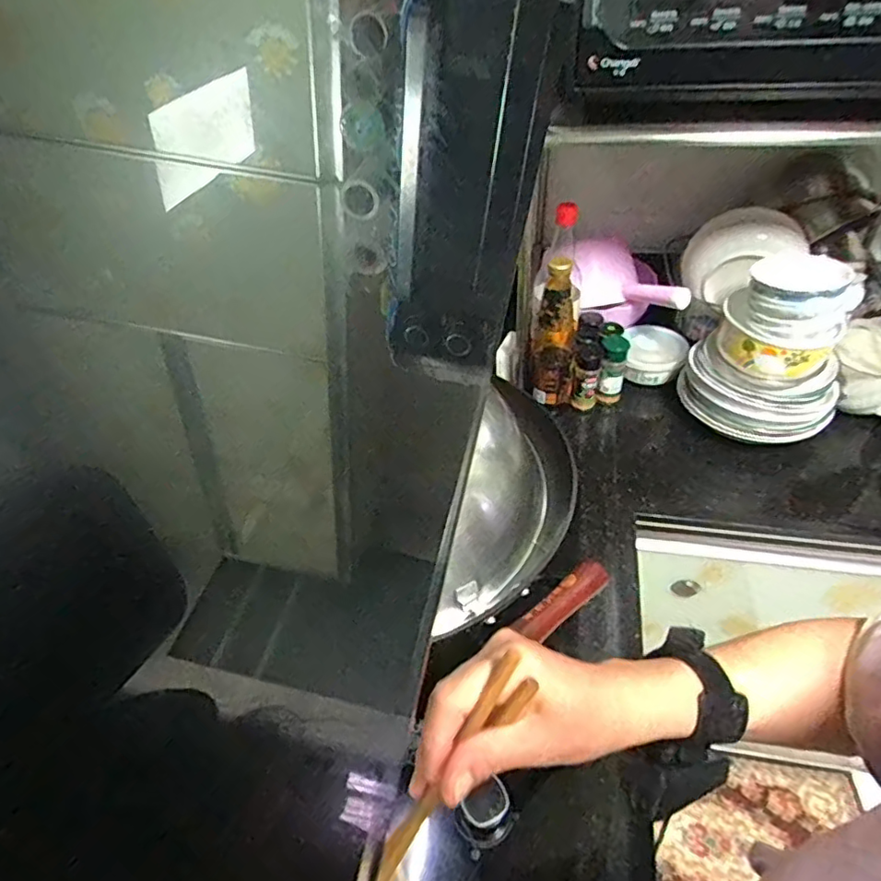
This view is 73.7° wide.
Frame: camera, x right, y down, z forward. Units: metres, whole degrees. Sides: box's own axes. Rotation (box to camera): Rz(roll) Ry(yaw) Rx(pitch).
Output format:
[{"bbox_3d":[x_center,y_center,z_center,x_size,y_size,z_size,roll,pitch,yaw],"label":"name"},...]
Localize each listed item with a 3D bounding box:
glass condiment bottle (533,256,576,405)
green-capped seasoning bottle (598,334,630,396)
[{"bbox_3d":[0.168,-0.157,0.854,0.059,0.227,0.050,15,46,20],"label":"glass condiment bottle"},{"bbox_3d":[0.270,-0.117,0.919,0.039,0.096,0.035,8,44,13],"label":"green-capped seasoning bottle"}]

